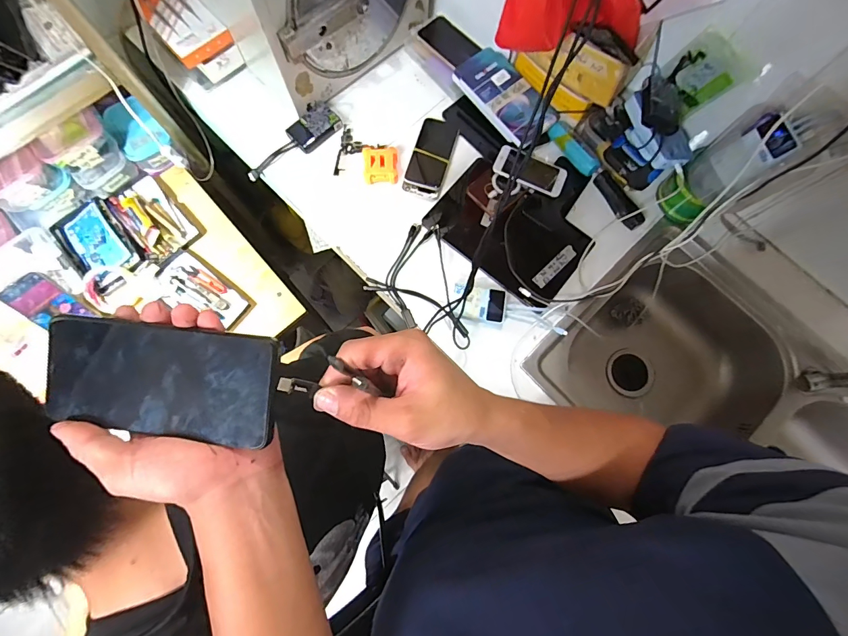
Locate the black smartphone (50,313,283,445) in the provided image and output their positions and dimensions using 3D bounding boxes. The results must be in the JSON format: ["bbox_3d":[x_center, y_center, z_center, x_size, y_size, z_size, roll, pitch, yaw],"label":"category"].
[{"bbox_3d":[-0.177,0.040,0.255,0.159,0.004,0.071,6,92,4],"label":"black smartphone"}]

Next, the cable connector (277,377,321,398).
[{"bbox_3d":[-0.084,0.046,0.255,0.025,0.004,0.010,12,76,-25],"label":"cable connector"}]

